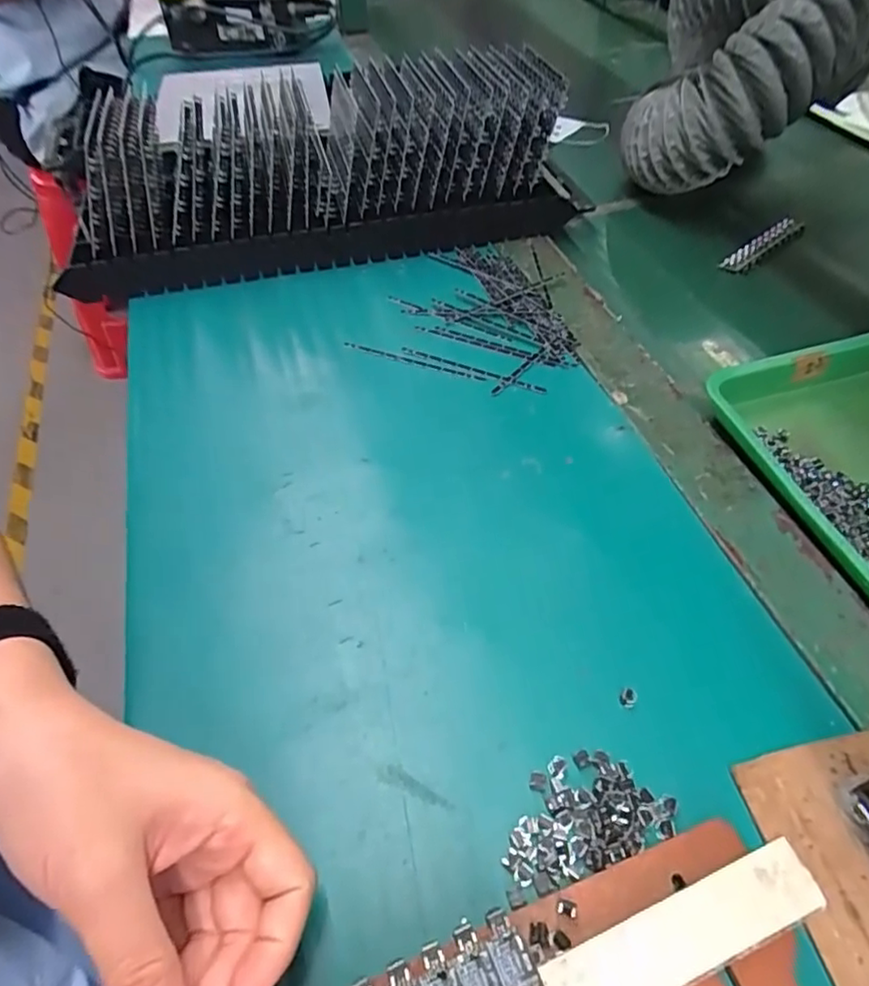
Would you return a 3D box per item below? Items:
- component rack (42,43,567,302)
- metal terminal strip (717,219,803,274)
[{"bbox_3d":[-0.097,-0.270,0.506,0.403,0.114,0.141,-13,51,-10],"label":"component rack"},{"bbox_3d":[0.278,-0.208,0.516,0.099,0.012,0.019,-35,57,-25],"label":"metal terminal strip"}]

